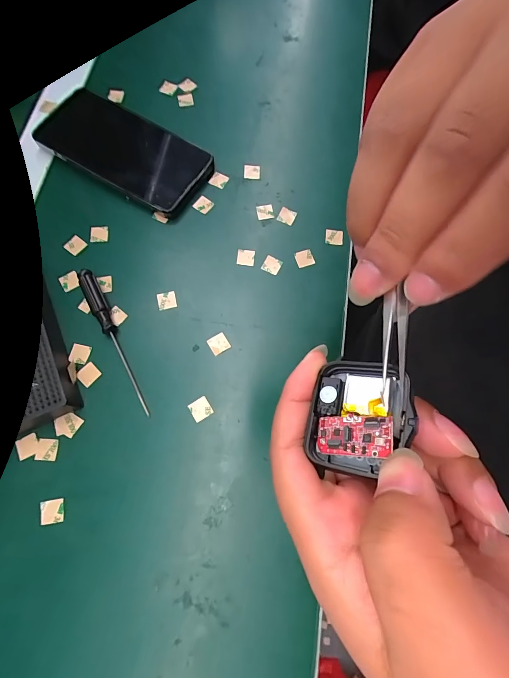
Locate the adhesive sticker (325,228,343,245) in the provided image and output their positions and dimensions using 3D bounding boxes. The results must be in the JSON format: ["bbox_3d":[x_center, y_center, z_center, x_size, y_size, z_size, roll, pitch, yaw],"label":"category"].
[{"bbox_3d":[0.073,-0.094,0.300,0.015,0.004,0.015,6,80,0],"label":"adhesive sticker"}]

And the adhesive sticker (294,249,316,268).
[{"bbox_3d":[0.045,-0.072,0.294,0.015,0.004,0.015,-17,80,-3],"label":"adhesive sticker"}]

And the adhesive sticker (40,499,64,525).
[{"bbox_3d":[-0.145,0.123,0.233,0.016,0.004,0.016,-8,72,-2],"label":"adhesive sticker"}]

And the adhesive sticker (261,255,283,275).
[{"bbox_3d":[0.015,-0.066,0.291,0.015,0.004,0.015,28,79,-1],"label":"adhesive sticker"}]

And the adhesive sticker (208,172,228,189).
[{"bbox_3d":[-0.035,-0.154,0.315,0.016,0.004,0.015,25,74,8],"label":"adhesive sticker"}]

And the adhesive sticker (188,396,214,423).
[{"bbox_3d":[-0.042,0.054,0.254,0.016,0.004,0.016,-31,75,-9],"label":"adhesive sticker"}]

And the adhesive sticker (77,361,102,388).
[{"bbox_3d":[-0.133,0.028,0.261,0.016,0.004,0.016,43,81,11],"label":"adhesive sticker"}]

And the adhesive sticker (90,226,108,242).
[{"bbox_3d":[-0.142,-0.096,0.297,0.016,0.004,0.016,-3,72,-1],"label":"adhesive sticker"}]

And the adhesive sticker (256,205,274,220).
[{"bbox_3d":[0.010,-0.119,0.306,0.015,0.004,0.015,-9,75,2],"label":"adhesive sticker"}]

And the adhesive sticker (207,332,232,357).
[{"bbox_3d":[-0.029,0.004,0.269,0.015,0.004,0.016,-30,75,-7],"label":"adhesive sticker"}]

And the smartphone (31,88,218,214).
[{"bbox_3d":[-0.122,-0.180,0.308,0.154,0.012,0.075,32,80,5],"label":"smartphone"}]

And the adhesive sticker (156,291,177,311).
[{"bbox_3d":[-0.075,-0.033,0.281,0.016,0.004,0.016,-13,73,0],"label":"adhesive sticker"}]

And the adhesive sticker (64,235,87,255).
[{"bbox_3d":[-0.161,-0.085,0.295,0.016,0.004,0.016,36,78,7],"label":"adhesive sticker"}]

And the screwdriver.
[{"bbox_3d":[-0.113,0.000,0.262,0.013,0.015,0.129,-27,74,-8],"label":"screwdriver"}]

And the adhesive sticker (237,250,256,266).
[{"bbox_3d":[-0.008,-0.073,0.293,0.015,0.004,0.015,6,81,-2],"label":"adhesive sticker"}]

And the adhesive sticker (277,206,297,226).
[{"bbox_3d":[0.030,-0.115,0.304,0.015,0.004,0.015,21,73,7],"label":"adhesive sticker"}]

